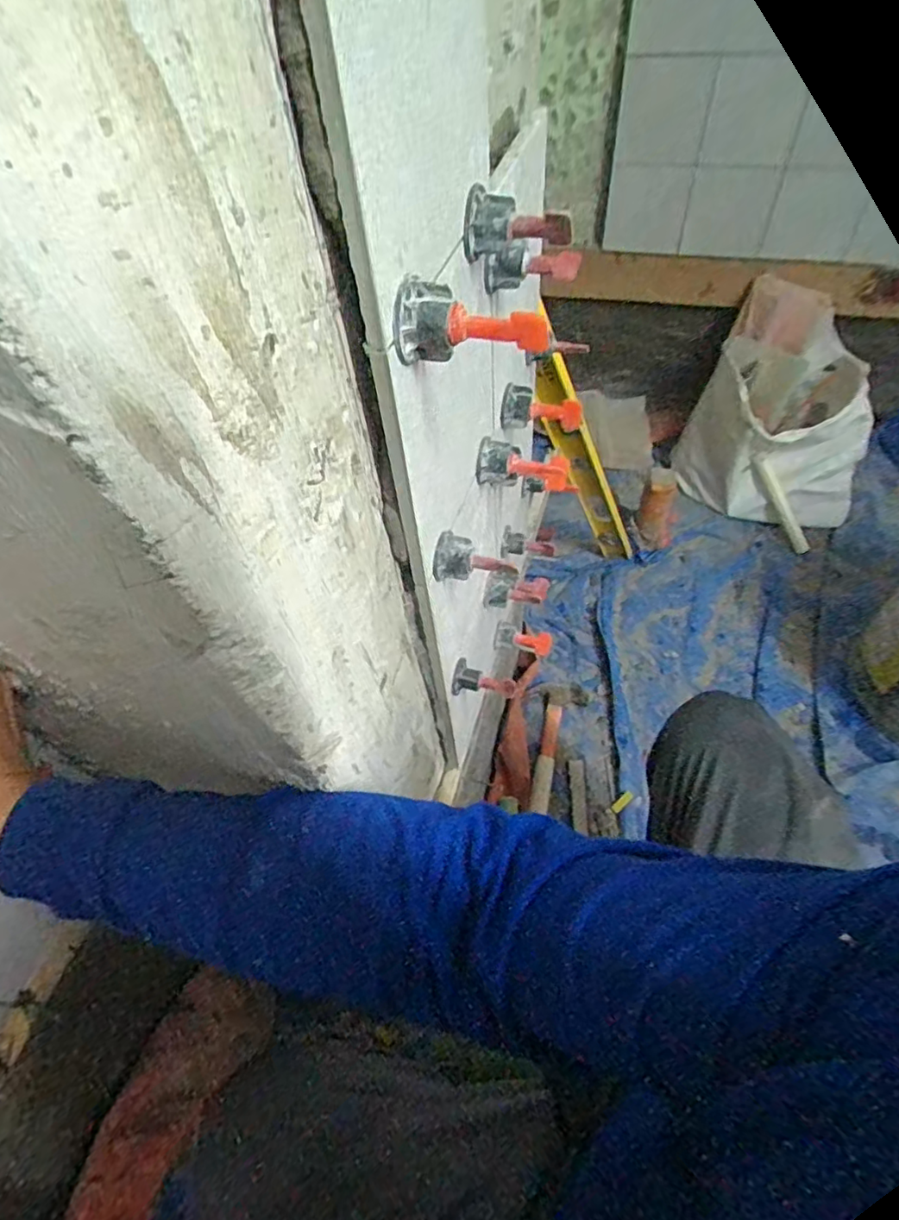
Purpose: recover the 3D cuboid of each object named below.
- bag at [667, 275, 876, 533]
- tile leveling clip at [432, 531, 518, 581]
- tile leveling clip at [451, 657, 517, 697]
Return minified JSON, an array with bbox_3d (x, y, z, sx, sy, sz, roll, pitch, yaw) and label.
[{"bbox_3d":[0.656,-0.360,1.166,0.346,0.367,0.219,32,63,25],"label":"bag"},{"bbox_3d":[0.016,-0.033,0.361,0.049,0.023,0.023,3,54,7],"label":"tile leveling clip"},{"bbox_3d":[0.028,0.058,0.483,0.053,0.024,0.028,14,56,-1],"label":"tile leveling clip"}]

